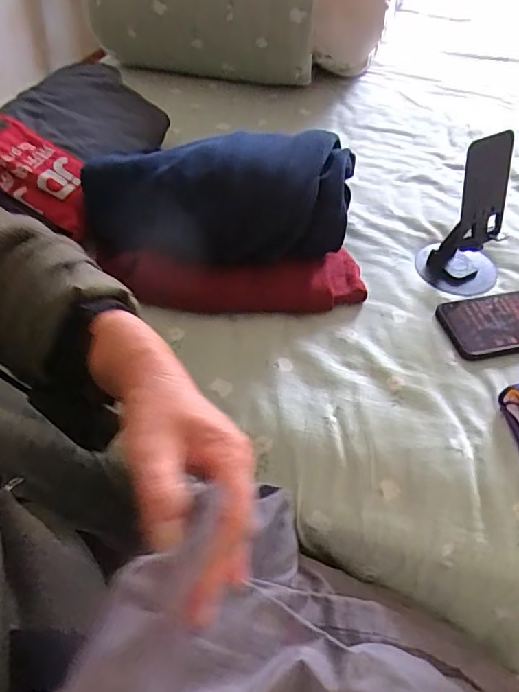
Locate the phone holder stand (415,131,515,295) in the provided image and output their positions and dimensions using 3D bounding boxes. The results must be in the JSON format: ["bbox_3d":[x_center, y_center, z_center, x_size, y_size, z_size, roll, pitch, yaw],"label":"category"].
[{"bbox_3d":[0.234,-0.138,0.556,0.089,0.146,0.076,22,52,16],"label":"phone holder stand"}]

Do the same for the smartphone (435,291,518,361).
[{"bbox_3d":[0.278,-0.029,0.554,0.167,0.009,0.079,-10,48,-10],"label":"smartphone"}]

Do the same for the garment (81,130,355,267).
[{"bbox_3d":[-0.040,-0.163,0.555,0.267,0.087,0.119,-5,48,-6],"label":"garment"}]

